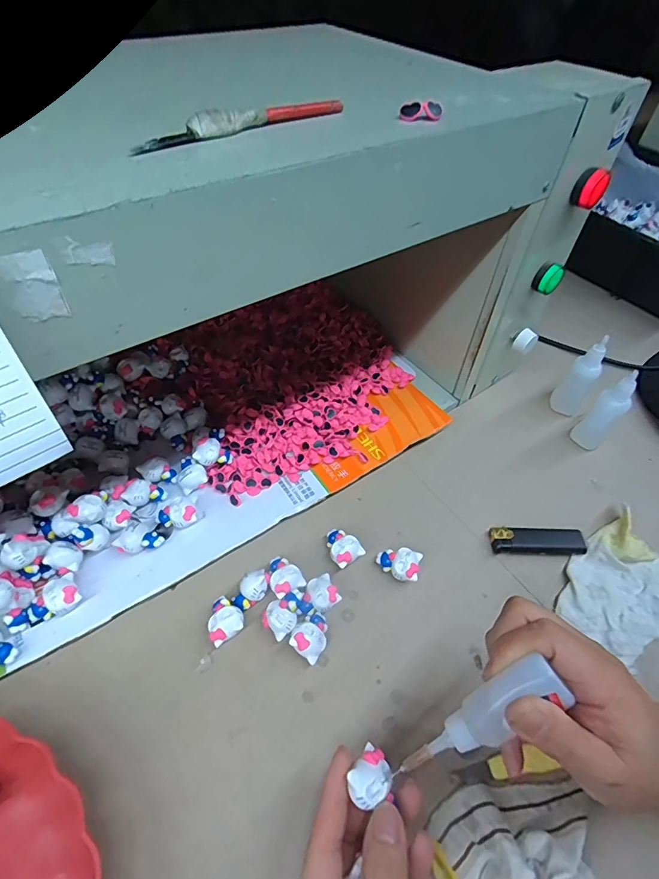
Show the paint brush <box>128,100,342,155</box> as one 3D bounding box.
[{"bbox_3d":[-0.042,-0.158,0.218,0.116,0.009,0.007,-30,59,-25],"label":"paint brush"}]

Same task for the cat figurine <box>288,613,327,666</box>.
[{"bbox_3d":[-0.013,0.145,0.324,0.024,0.023,0.032,28,54,17],"label":"cat figurine"}]

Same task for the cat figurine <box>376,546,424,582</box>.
[{"bbox_3d":[0.057,0.103,0.363,0.034,0.019,0.025,16,51,8],"label":"cat figurine"}]

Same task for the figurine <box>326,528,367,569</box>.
[{"bbox_3d":[0.011,0.090,0.371,0.026,0.016,0.033,-21,55,-20],"label":"figurine"}]

